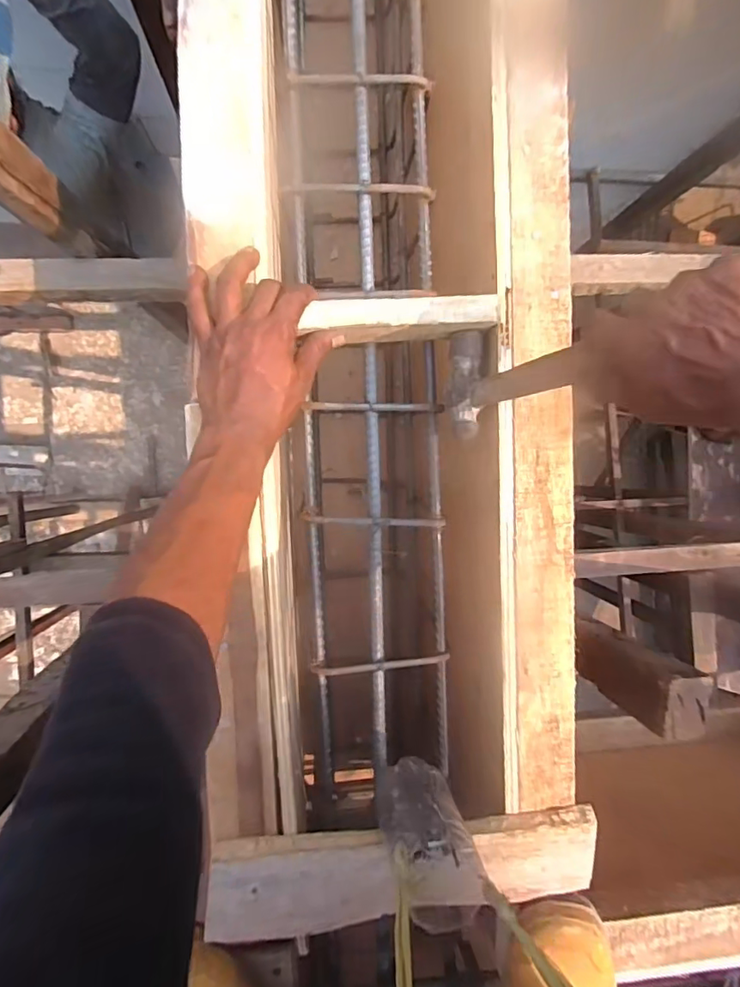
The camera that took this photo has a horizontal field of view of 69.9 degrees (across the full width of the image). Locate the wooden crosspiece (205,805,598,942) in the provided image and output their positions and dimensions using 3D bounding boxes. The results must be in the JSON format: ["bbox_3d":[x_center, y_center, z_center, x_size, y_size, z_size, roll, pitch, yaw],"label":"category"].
[{"bbox_3d":[0.035,0.342,0.476,0.344,0.030,0.079,-1,94,-6],"label":"wooden crosspiece"}]

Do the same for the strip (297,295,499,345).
[{"bbox_3d":[0.027,-0.155,0.474,0.167,0.033,0.035,-3,94,-4],"label":"strip"}]

